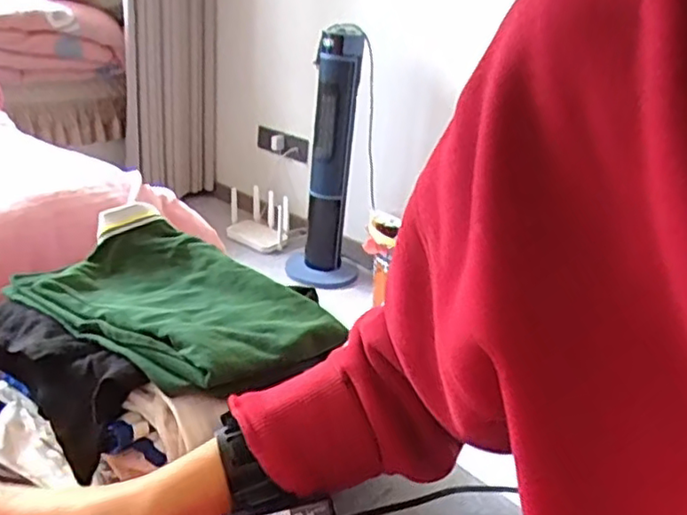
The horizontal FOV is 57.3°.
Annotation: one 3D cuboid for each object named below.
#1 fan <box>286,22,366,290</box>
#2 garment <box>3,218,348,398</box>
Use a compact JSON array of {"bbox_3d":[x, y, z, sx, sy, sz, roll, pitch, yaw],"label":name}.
[{"bbox_3d":[-0.037,-0.289,1.896,0.213,0.733,0.231,5,24,-1],"label":"fan"},{"bbox_3d":[-0.139,0.034,0.528,0.237,0.039,0.164,22,29,32],"label":"garment"}]

